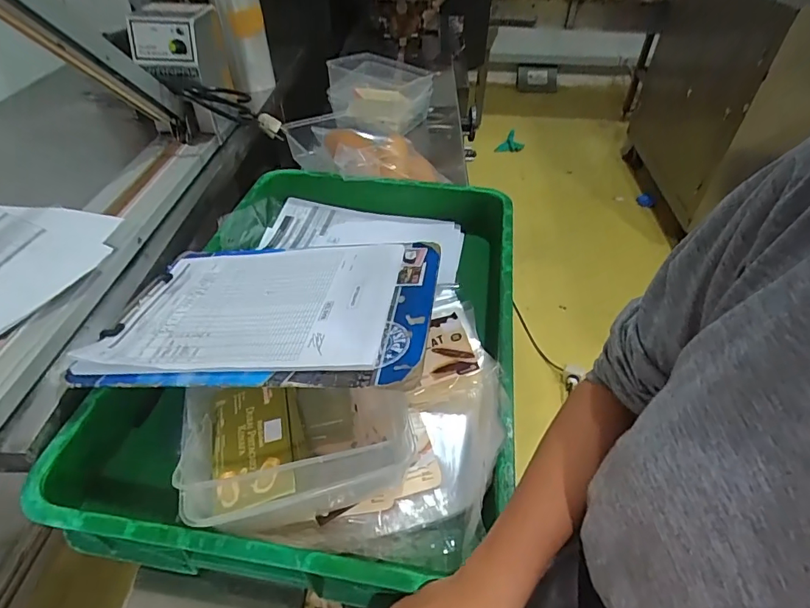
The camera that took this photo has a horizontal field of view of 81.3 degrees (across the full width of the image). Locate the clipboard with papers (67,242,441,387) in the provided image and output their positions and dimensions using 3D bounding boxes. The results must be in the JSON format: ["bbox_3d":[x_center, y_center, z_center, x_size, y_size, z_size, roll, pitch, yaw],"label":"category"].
[{"bbox_3d":[-0.143,-0.002,0.506,0.346,0.015,0.235,-1,37,11],"label":"clipboard with papers"}]

